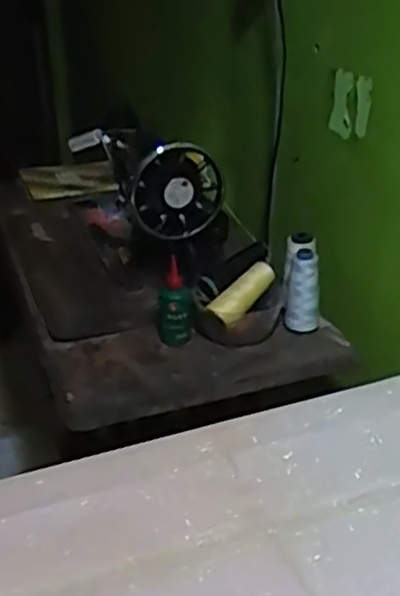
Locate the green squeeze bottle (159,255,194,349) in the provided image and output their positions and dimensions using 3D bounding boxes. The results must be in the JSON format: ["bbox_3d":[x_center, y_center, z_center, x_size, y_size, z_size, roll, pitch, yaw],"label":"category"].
[{"bbox_3d":[-0.032,0.010,0.961,0.046,0.112,0.026,-2,27,0],"label":"green squeeze bottle"}]

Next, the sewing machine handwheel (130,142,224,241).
[{"bbox_3d":[-0.030,-0.144,1.013,0.127,0.128,0.031,-14,31,-24],"label":"sewing machine handwheel"}]

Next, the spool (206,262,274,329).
[{"bbox_3d":[0.059,-0.007,0.975,0.105,0.034,0.034,-43,43,-19],"label":"spool"}]

